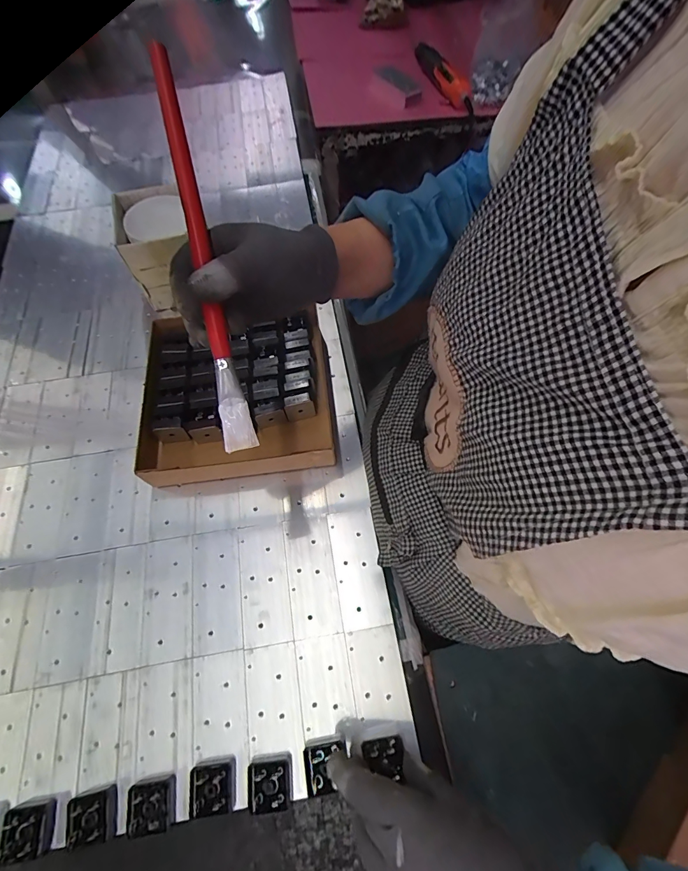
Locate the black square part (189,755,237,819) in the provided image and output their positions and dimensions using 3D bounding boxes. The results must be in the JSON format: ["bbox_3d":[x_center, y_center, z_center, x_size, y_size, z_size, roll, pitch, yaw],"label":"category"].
[{"bbox_3d":[-0.112,0.299,0.332,0.036,0.015,0.037,-7,64,0],"label":"black square part"}]

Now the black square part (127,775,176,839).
[{"bbox_3d":[-0.161,0.310,0.330,0.034,0.019,0.035,-8,64,0],"label":"black square part"}]

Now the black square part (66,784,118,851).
[{"bbox_3d":[-0.210,0.319,0.326,0.031,0.021,0.034,-7,64,0],"label":"black square part"}]

